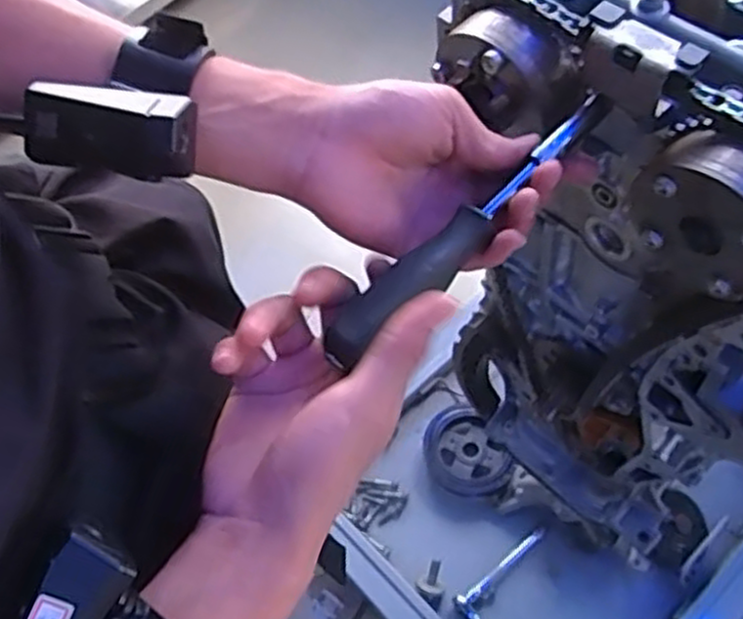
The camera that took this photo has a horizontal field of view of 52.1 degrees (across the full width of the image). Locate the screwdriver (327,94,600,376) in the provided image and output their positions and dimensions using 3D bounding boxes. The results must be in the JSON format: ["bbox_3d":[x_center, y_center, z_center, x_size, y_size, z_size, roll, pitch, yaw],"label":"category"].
[{"bbox_3d":[0.049,-0.043,0.364,0.031,0.022,0.186,38,70,24],"label":"screwdriver"}]

